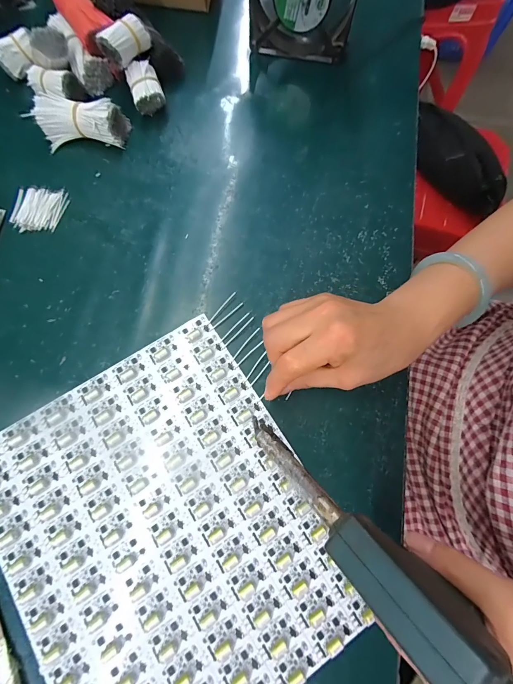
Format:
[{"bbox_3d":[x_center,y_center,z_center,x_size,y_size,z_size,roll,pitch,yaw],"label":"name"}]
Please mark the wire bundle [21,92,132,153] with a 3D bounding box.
[{"bbox_3d":[-0.198,-0.244,0.350,0.098,0.033,0.044,9,74,1],"label":"wire bundle"}]

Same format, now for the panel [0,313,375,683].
[{"bbox_3d":[-0.074,0.149,0.259,0.236,0.008,0.286,-32,77,-9],"label":"panel"}]

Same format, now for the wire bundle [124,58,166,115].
[{"bbox_3d":[-0.127,-0.290,0.363,0.034,0.032,0.046,-18,76,-6],"label":"wire bundle"}]

